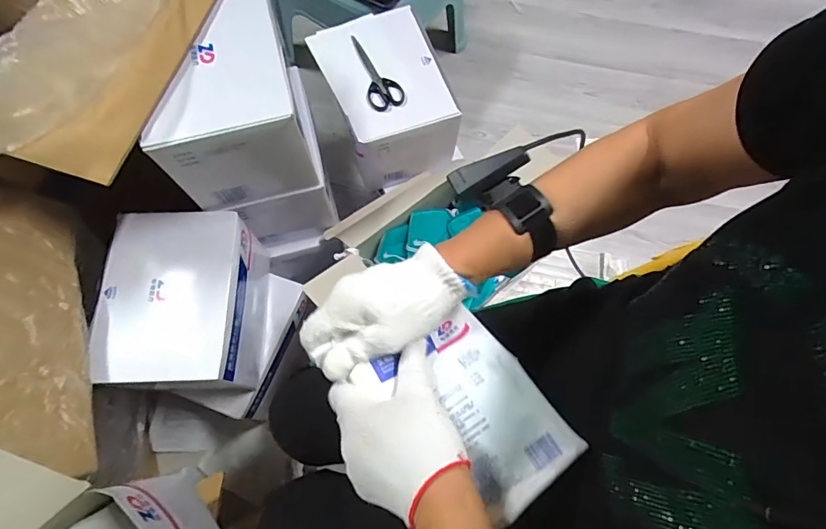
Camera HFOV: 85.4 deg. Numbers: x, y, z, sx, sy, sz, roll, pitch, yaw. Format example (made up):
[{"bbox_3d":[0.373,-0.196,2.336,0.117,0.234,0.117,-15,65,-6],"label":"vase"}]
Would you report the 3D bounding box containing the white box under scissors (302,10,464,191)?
[{"bbox_3d":[-0.054,-0.324,0.904,0.208,0.175,0.277,-23,72,-10],"label":"white box under scissors"}]

